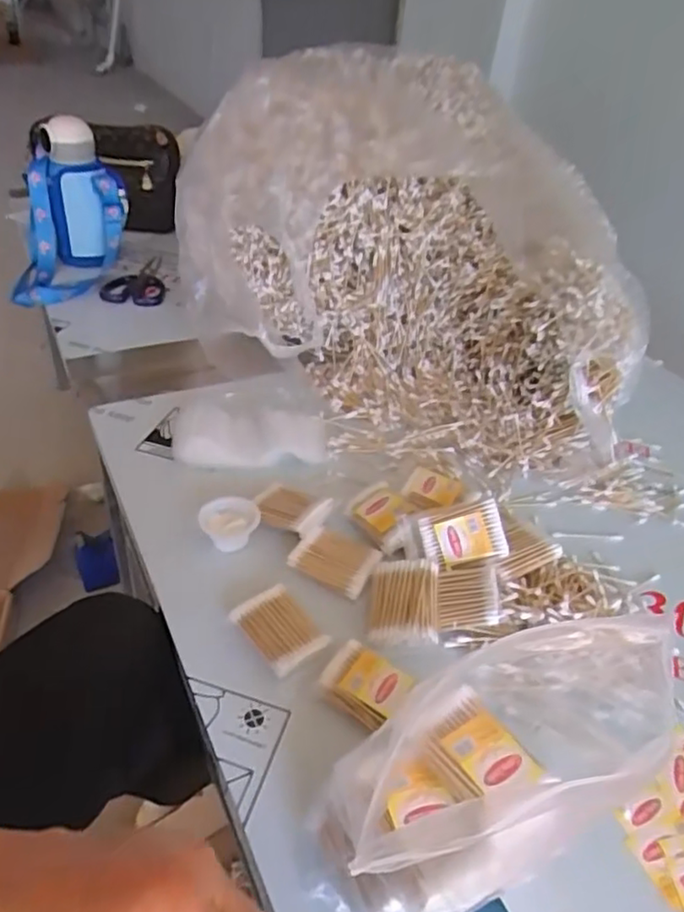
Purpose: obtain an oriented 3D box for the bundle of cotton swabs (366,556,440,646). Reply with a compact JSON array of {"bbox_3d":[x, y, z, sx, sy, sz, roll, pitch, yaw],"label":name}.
[{"bbox_3d":[0.051,0.122,0.532,0.056,0.015,0.072,-8,49,12],"label":"bundle of cotton swabs"}]

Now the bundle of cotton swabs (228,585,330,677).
[{"bbox_3d":[-0.049,0.138,0.509,0.050,0.013,0.072,-24,48,-34],"label":"bundle of cotton swabs"}]

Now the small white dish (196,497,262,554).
[{"bbox_3d":[-0.104,0.063,0.591,0.053,0.025,0.050,4,38,-3],"label":"small white dish"}]

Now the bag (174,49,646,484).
[{"bbox_3d":[0.101,-0.264,0.803,0.597,0.323,0.443,27,42,24],"label":"bag"}]

